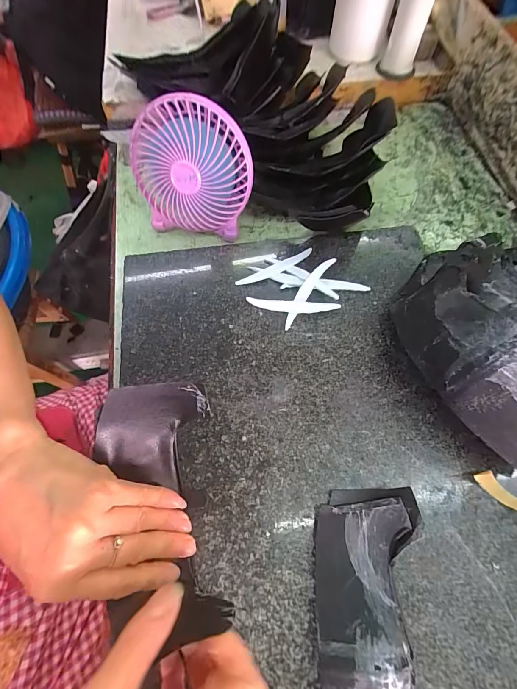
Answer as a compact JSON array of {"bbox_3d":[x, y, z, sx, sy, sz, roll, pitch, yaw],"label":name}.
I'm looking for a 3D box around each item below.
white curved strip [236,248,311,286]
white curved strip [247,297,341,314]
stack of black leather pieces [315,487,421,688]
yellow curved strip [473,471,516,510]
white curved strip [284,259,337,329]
[{"bbox_3d":[0.019,-0.082,0.352,0.091,0.004,0.013,-26,68,-11],"label":"white curved strip"},{"bbox_3d":[0.035,-0.038,0.331,0.092,0.007,0.013,6,66,3],"label":"white curved strip"},{"bbox_3d":[0.077,0.203,0.211,0.073,0.029,0.198,0,66,0],"label":"stack of black leather pieces"},{"bbox_3d":[0.194,0.116,0.250,0.053,0.028,0.010,32,70,14],"label":"yellow curved strip"},{"bbox_3d":[0.049,-0.055,0.334,0.014,0.004,0.091,35,79,0],"label":"white curved strip"}]

